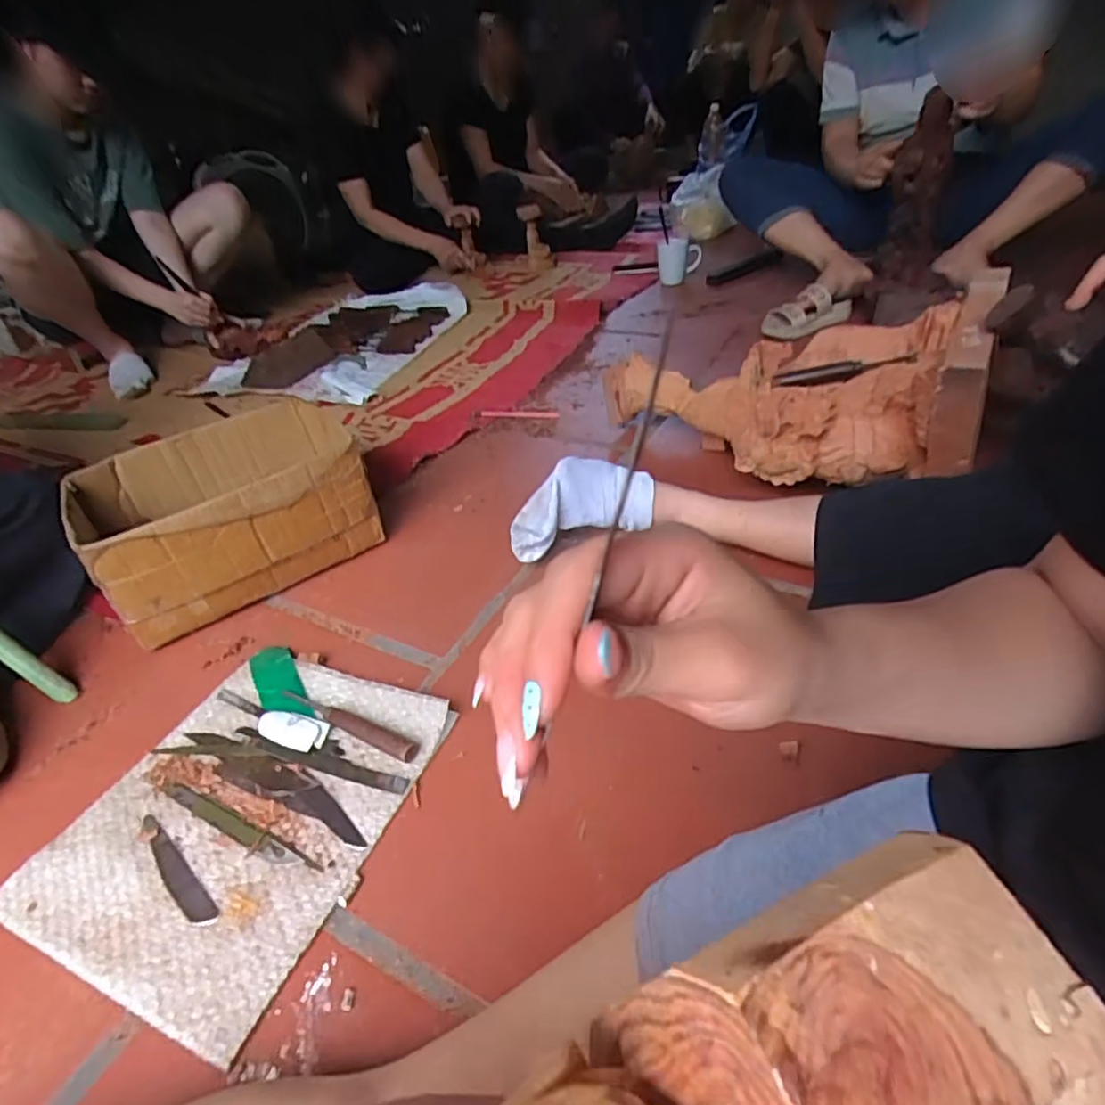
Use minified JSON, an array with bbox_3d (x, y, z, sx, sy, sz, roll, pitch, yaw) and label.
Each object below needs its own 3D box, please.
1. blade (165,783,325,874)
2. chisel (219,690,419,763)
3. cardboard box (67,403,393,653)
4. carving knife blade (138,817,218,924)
[{"bbox_3d":[-0.278,0.242,0.555,0.189,0.004,0.018,13,42,25],"label":"blade"},{"bbox_3d":[-0.205,0.165,0.625,0.176,0.014,0.021,15,43,28],"label":"chisel"},{"bbox_3d":[-0.431,-0.057,0.852,0.317,0.160,0.254,-29,42,-26],"label":"cardboard box"},{"bbox_3d":[-0.320,0.268,0.532,0.133,0.004,0.021,24,48,36],"label":"carving knife blade"}]

